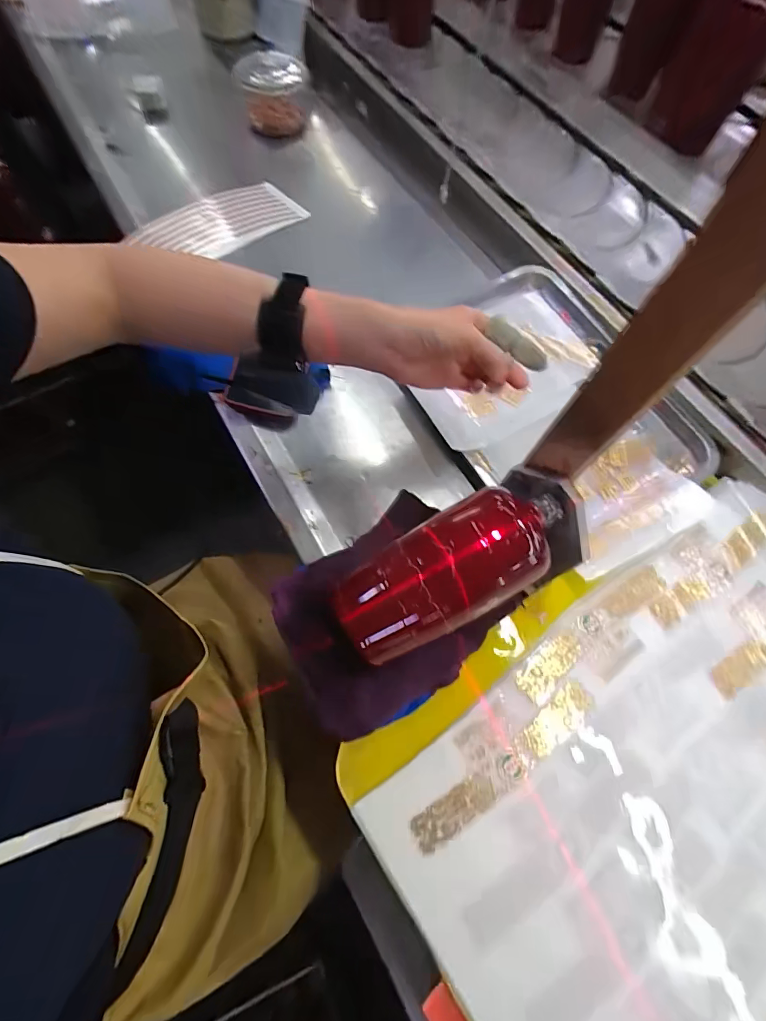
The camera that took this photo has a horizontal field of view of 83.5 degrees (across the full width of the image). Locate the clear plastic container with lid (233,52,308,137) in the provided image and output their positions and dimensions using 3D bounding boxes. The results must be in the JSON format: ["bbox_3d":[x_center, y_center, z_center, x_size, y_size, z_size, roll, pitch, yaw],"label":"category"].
[{"bbox_3d":[-0.180,-0.684,0.703,0.113,0.074,0.096,-3,69,-3],"label":"clear plastic container with lid"}]

